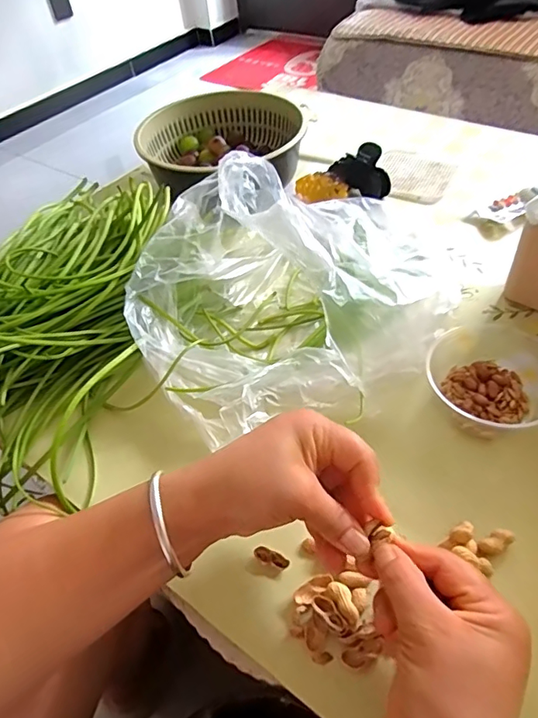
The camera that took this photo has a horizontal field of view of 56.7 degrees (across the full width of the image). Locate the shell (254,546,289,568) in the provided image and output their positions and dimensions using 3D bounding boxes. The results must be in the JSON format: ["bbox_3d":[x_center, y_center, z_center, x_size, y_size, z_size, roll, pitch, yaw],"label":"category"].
[{"bbox_3d":[0.002,0.143,0.358,0.026,0.005,0.009,17,53,20],"label":"shell"}]

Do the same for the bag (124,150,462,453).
[{"bbox_3d":[0.027,-0.084,0.484,0.323,0.105,0.281,-13,49,-5],"label":"bag"}]

